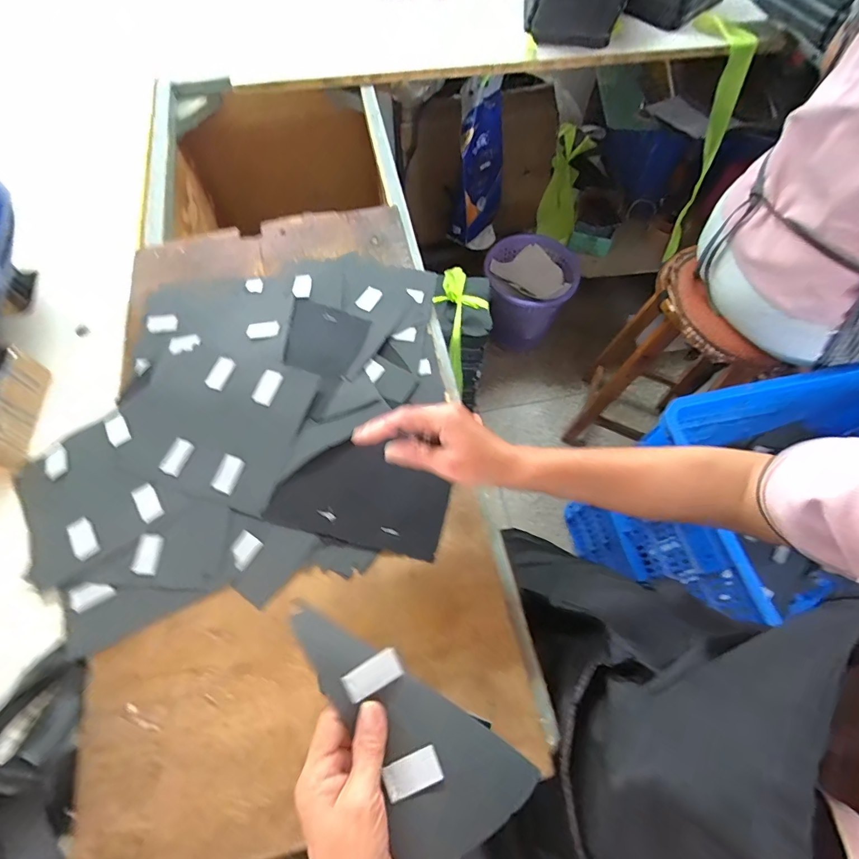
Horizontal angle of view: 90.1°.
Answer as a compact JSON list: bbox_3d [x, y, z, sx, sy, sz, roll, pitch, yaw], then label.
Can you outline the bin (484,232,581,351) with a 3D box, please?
[{"bbox_3d":[0.285,-0.416,1.308,0.274,0.228,0.257,0,66,0],"label":"bin"}]

